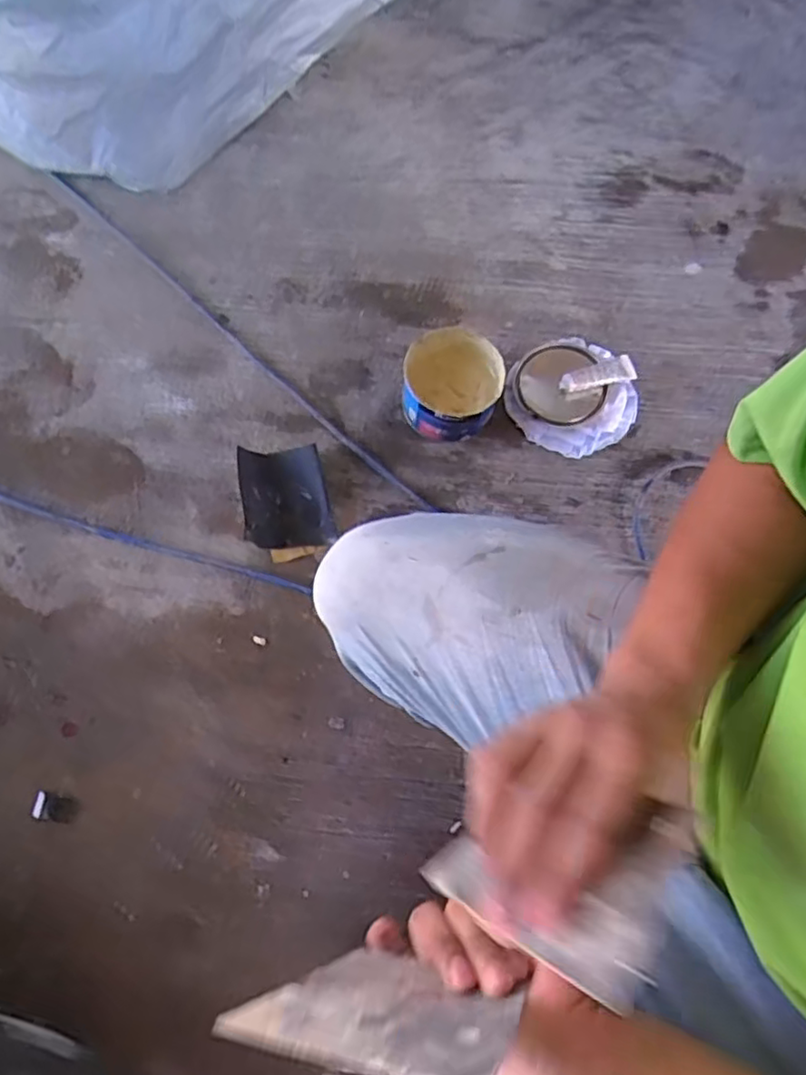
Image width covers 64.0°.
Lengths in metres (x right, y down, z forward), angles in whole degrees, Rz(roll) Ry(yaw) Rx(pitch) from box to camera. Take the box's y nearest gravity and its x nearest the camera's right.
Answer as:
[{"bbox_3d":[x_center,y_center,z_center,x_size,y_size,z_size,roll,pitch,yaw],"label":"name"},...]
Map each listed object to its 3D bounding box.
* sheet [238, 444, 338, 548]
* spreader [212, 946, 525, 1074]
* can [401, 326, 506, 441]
[{"bbox_3d":[-0.156,-0.053,0.851,0.108,0.021,0.139,-10,70,-3],"label":"sheet"},{"bbox_3d":[-0.008,0.234,0.316,0.139,0.099,0.005,-14,74,38],"label":"spreader"},{"bbox_3d":[0.067,-0.215,0.912,0.139,0.074,0.146,23,73,8],"label":"can"}]

